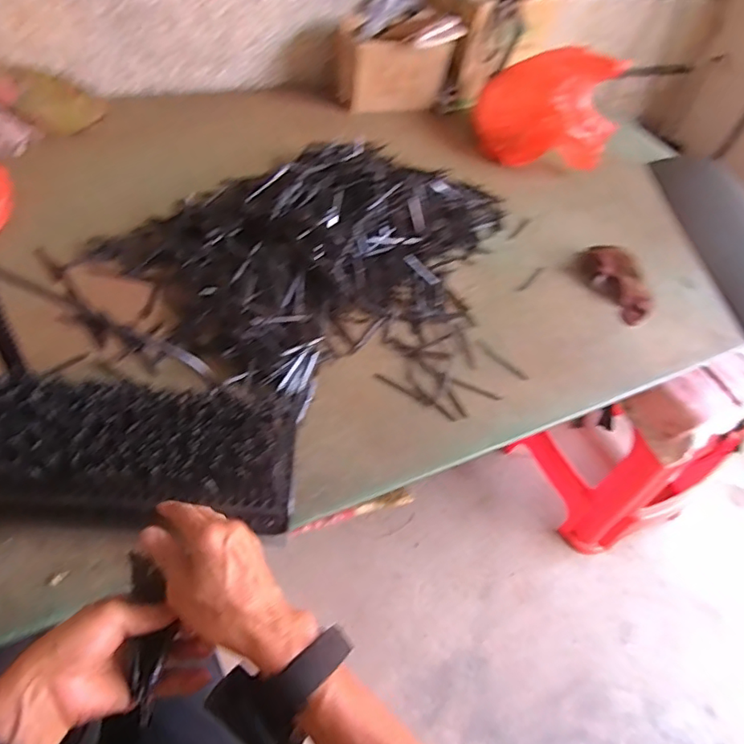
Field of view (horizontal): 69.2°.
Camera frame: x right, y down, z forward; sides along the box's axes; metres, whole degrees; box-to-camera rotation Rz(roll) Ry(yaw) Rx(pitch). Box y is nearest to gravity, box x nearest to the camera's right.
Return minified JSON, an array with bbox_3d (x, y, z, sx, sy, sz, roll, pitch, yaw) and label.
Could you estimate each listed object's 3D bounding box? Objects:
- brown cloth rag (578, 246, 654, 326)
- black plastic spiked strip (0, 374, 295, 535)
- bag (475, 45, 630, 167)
[{"bbox_3d":[0.443,-0.167,0.962,0.093,0.046,0.186,-5,51,-15],"label":"brown cloth rag"},{"bbox_3d":[-0.370,0.066,0.521,0.581,0.082,0.130,4,49,-7],"label":"black plastic spiked strip"},{"bbox_3d":[0.390,-0.593,1.217,0.286,0.193,0.245,13,49,0],"label":"bag"}]

